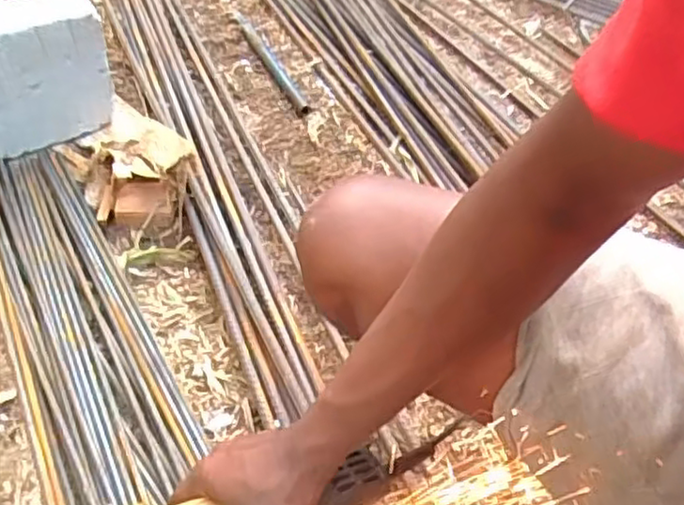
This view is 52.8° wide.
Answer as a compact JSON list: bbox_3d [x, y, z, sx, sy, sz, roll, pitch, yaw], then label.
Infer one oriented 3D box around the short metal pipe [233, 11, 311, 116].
[{"bbox_3d":[-0.149,-0.387,1.364,0.025,0.015,0.449,-14,46,-17],"label":"short metal pipe"}]

